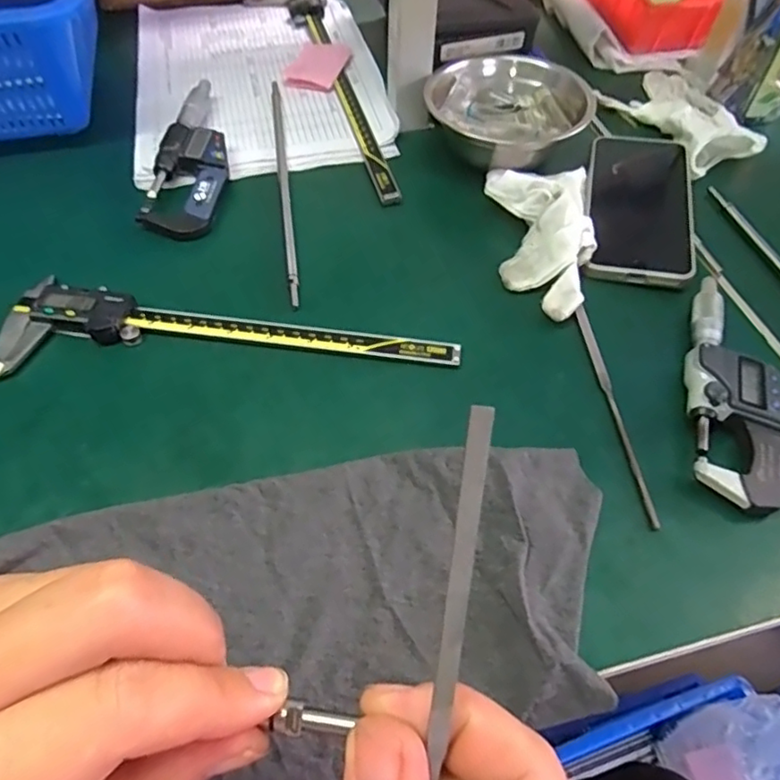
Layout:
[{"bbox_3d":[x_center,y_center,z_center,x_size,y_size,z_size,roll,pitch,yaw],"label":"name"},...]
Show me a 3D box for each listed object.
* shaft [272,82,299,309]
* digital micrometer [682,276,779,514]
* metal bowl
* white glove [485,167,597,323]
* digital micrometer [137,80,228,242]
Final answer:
[{"bbox_3d":[-0.085,-0.174,0.472,0.008,0.015,0.282,-7,56,-6],"label":"shaft"},{"bbox_3d":[0.198,-0.001,0.341,0.053,0.026,0.146,10,56,5],"label":"digital micrometer"},{"bbox_3d":[0.095,-0.230,0.489,0.121,0.052,0.121,1,56,-1],"label":"metal bowl"},{"bbox_3d":[0.107,-0.110,0.411,0.063,0.041,0.137,-3,56,-3],"label":"white glove"},{"bbox_3d":[-0.158,-0.191,0.478,0.055,0.019,0.185,1,56,0],"label":"digital micrometer"}]

